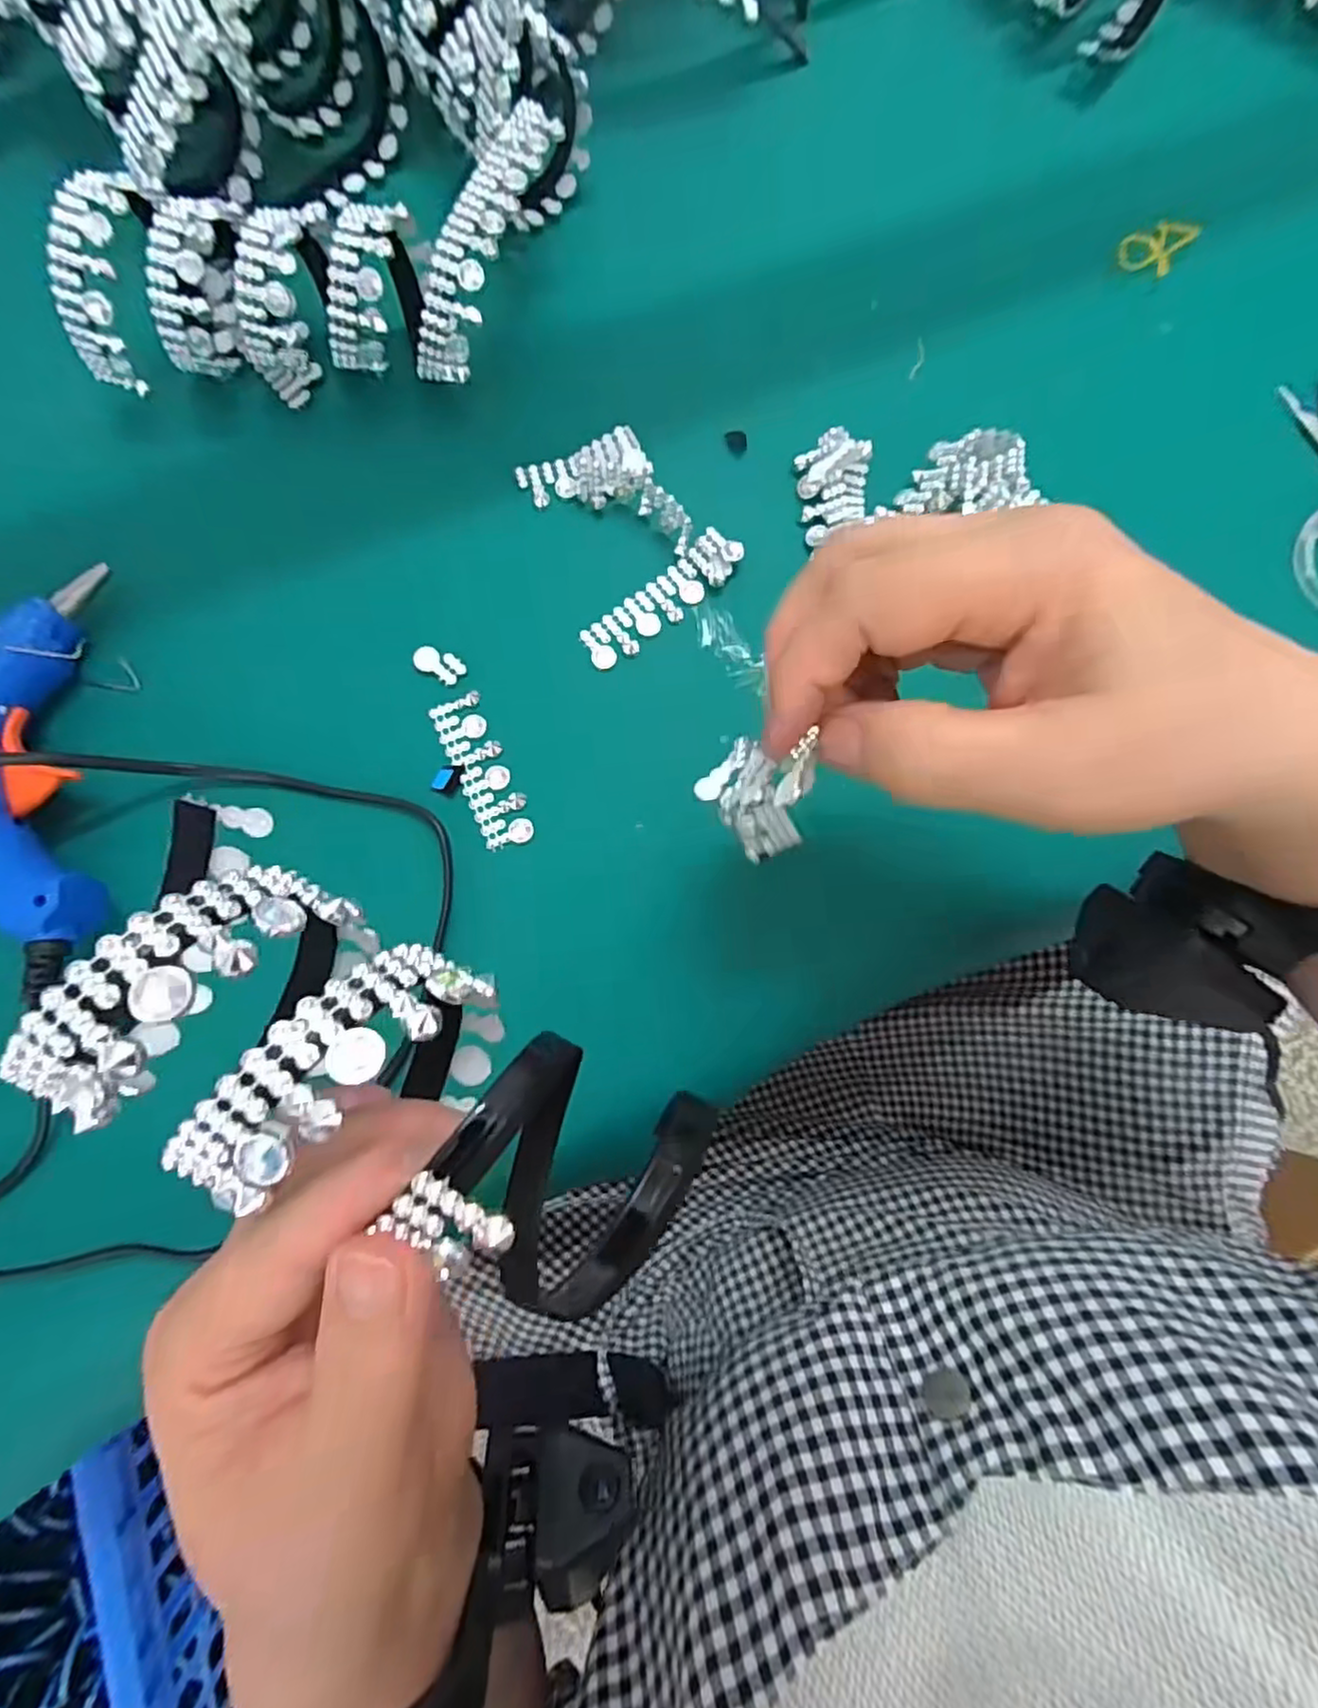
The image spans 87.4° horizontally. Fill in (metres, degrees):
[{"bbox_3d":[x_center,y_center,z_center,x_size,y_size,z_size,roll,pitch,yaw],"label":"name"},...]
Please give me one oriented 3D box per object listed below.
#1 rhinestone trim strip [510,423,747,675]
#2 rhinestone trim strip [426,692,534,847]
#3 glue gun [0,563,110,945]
[{"bbox_3d":[-0.022,-0.136,0.288,0.075,0.019,0.091,-41,85,-7],"label":"rhinestone trim strip"},{"bbox_3d":[-0.071,-0.033,0.277,0.021,0.004,0.064,-25,83,-6],"label":"rhinestone trim strip"},{"bbox_3d":[-0.256,-0.033,0.255,0.101,0.039,0.145,-11,82,-4],"label":"glue gun"}]

